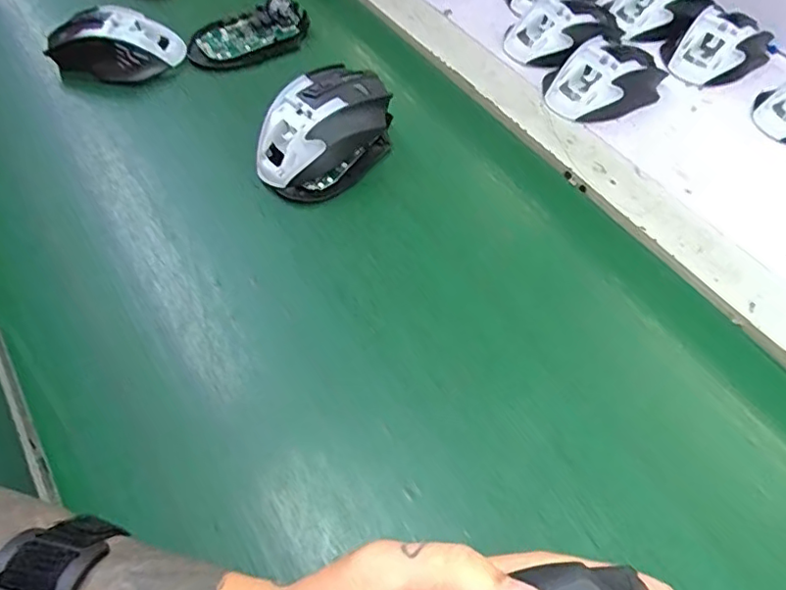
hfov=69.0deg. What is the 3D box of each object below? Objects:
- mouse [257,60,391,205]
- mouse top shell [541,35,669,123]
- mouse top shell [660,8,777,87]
[{"bbox_3d":[-0.051,-0.125,0.433,0.069,0.051,0.109,39,64,22],"label":"mouse"},{"bbox_3d":[0.185,-0.191,0.498,0.108,0.034,0.065,-18,58,-13],"label":"mouse top shell"},{"bbox_3d":[0.301,-0.233,0.533,0.094,0.034,0.072,-31,62,-20],"label":"mouse top shell"}]

